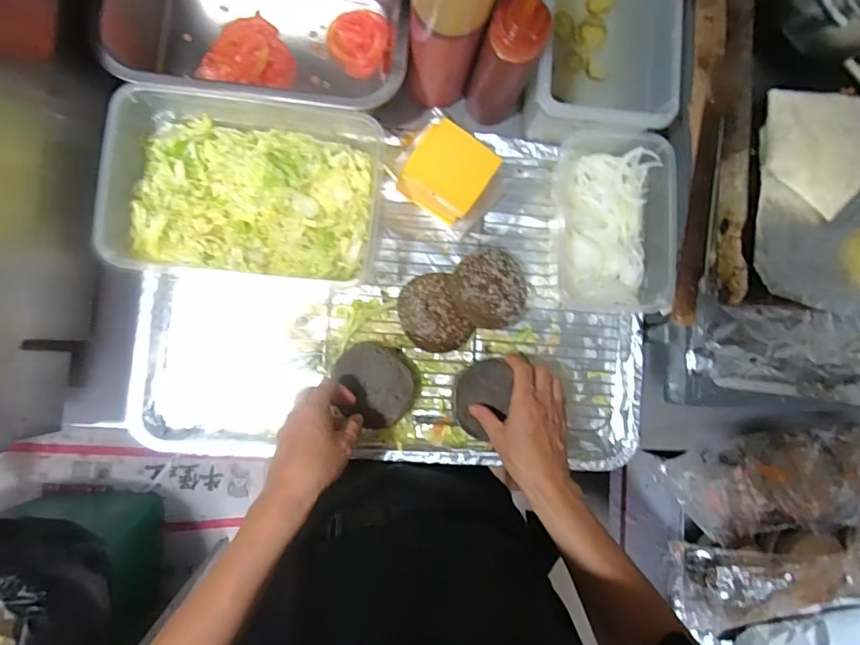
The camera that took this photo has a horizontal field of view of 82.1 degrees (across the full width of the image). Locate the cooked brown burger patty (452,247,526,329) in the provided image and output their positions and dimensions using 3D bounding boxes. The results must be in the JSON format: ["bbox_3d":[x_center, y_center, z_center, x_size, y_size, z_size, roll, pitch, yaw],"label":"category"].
[{"bbox_3d":[0.072,-0.040,0.566,0.086,0.021,0.088,-43,93,-6],"label":"cooked brown burger patty"}]

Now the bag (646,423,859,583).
[{"bbox_3d":[0.448,0.232,0.611,0.324,0.079,0.193,-4,88,-7],"label":"bag"}]

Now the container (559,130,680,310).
[{"bbox_3d":[0.214,-0.116,0.599,0.144,0.083,0.203,5,87,-7],"label":"container"}]

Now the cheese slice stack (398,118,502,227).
[{"bbox_3d":[0.021,-0.172,0.573,0.087,0.047,0.087,32,85,-5],"label":"cheese slice stack"}]

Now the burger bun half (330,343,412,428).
[{"bbox_3d":[-0.065,0.070,0.564,0.091,0.016,0.087,0,88,-7],"label":"burger bun half"}]

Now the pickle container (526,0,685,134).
[{"bbox_3d":[0.184,-0.348,0.579,0.152,0.137,0.269,3,88,-7],"label":"pickle container"}]

